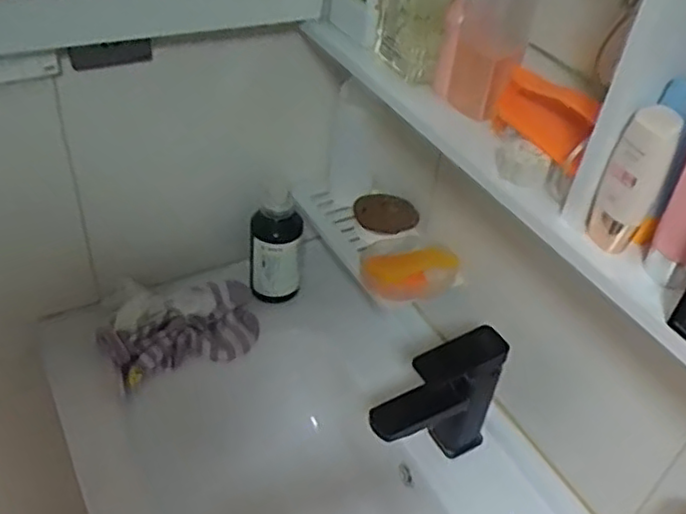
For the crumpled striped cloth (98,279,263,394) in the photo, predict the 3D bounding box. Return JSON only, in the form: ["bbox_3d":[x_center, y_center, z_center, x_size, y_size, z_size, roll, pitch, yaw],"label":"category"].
[{"bbox_3d":[-0.199,0.093,0.875,0.200,0.081,0.102,-18,47,-24],"label":"crumpled striped cloth"}]

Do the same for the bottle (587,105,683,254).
[{"bbox_3d":[0.204,-0.052,0.485,0.018,0.116,0.037,-3,42,-10],"label":"bottle"}]

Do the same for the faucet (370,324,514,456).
[{"bbox_3d":[0.096,0.167,0.748,0.148,0.163,0.049,-16,46,-23],"label":"faucet"}]

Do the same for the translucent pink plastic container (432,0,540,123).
[{"bbox_3d":[0.132,-0.200,0.638,0.045,0.124,0.077,-22,48,-28],"label":"translucent pink plastic container"}]

